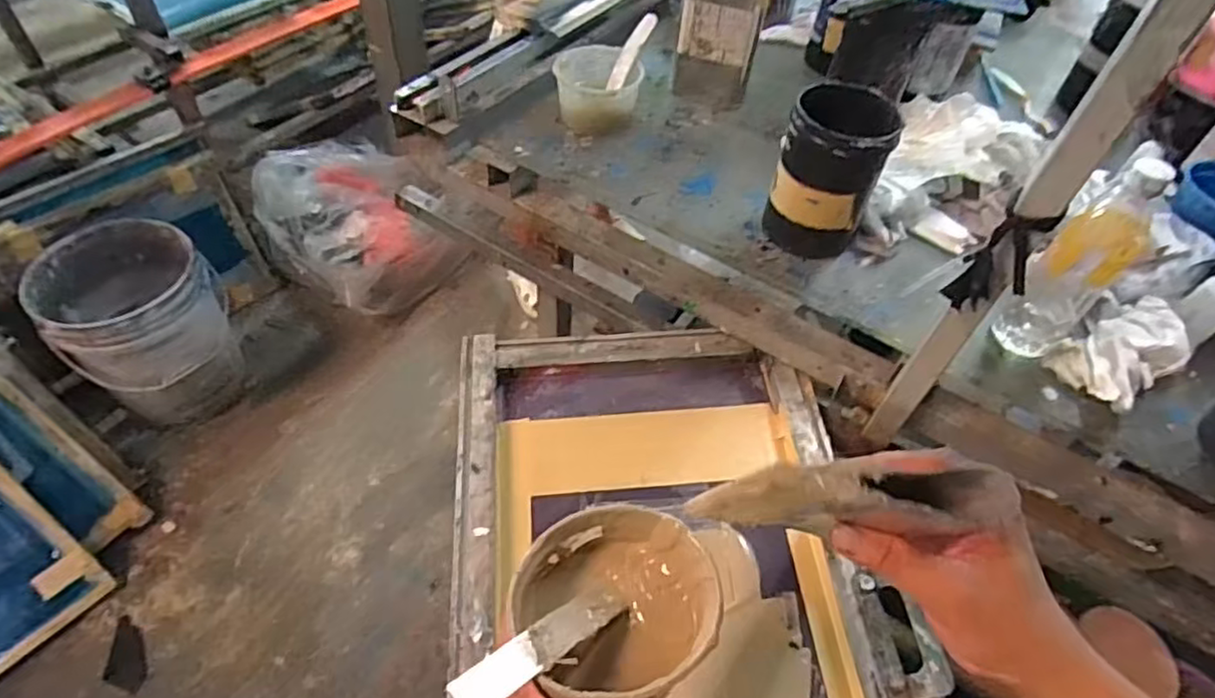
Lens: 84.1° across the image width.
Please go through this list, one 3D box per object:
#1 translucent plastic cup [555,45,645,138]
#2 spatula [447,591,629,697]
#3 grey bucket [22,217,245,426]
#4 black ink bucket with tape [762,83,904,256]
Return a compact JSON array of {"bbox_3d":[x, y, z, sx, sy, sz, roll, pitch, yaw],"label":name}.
[{"bbox_3d":[-0.014,-0.347,0.908,0.112,0.067,0.123,3,51,-3],"label":"translucent plastic cup"},{"bbox_3d":[-0.030,0.160,0.370,0.124,0.013,0.022,-12,48,-48],"label":"spatula"},{"bbox_3d":[-1.015,-0.062,1.475,0.301,0.338,0.325,3,51,-3],"label":"grey bucket"},{"bbox_3d":[0.244,-0.198,0.741,0.104,0.165,0.126,26,53,15],"label":"black ink bucket with tape"}]

